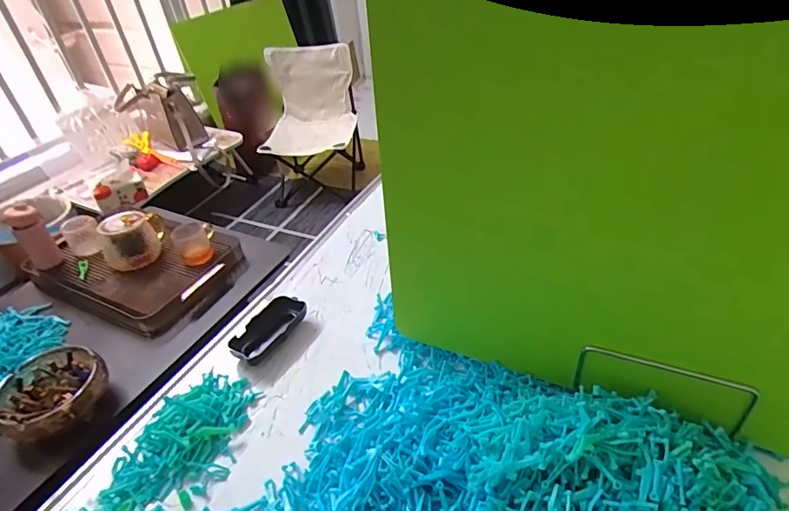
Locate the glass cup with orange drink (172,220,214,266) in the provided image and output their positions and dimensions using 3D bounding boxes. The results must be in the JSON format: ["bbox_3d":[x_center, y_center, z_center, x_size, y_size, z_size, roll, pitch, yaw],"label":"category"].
[{"bbox_3d":[-0.383,-0.025,0.923,0.069,0.054,0.054,-9,39,-2],"label":"glass cup with orange drink"}]

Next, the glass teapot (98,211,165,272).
[{"bbox_3d":[-0.500,-0.035,0.923,0.113,0.083,0.110,-26,42,-21],"label":"glass teapot"}]

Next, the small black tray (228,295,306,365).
[{"bbox_3d":[-0.167,0.096,0.629,0.055,0.027,0.115,18,42,28],"label":"small black tray"}]

